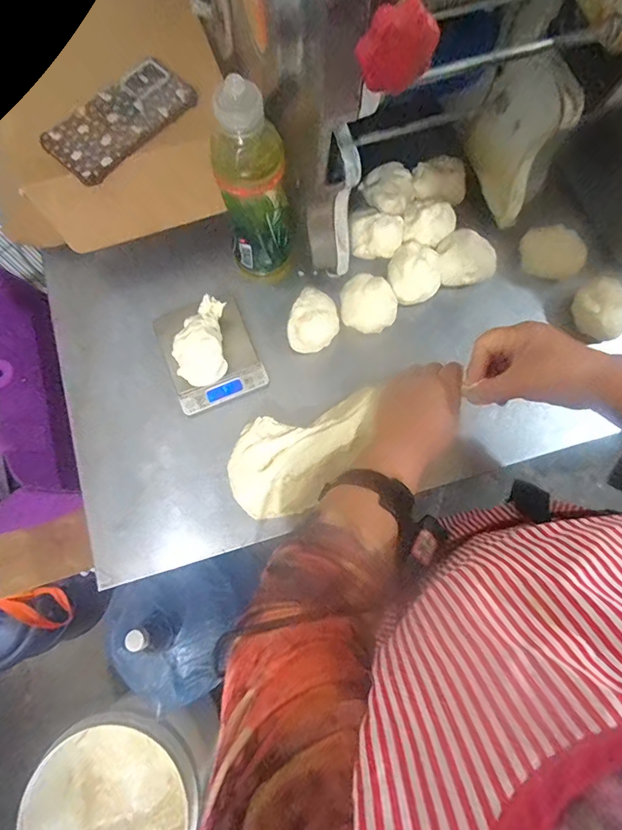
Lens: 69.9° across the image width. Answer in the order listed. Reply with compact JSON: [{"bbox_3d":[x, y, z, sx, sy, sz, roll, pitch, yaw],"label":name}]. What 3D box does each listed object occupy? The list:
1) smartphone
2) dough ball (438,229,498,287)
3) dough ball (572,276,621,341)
[{"bbox_3d":[-0.209,-0.327,0.494,0.082,0.010,0.164,42,80,10],"label":"smartphone"},{"bbox_3d":[0.188,-0.187,0.542,0.072,0.043,0.060,-6,76,-1],"label":"dough ball"},{"bbox_3d":[0.336,-0.125,0.521,0.053,0.035,0.066,11,76,3],"label":"dough ball"}]

